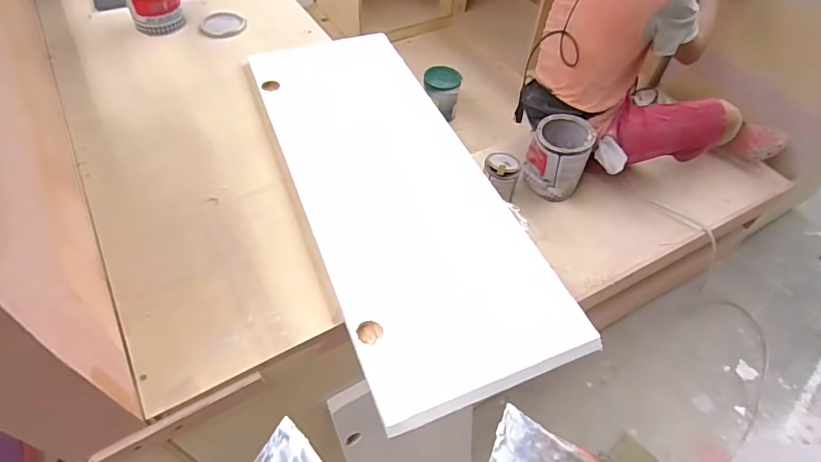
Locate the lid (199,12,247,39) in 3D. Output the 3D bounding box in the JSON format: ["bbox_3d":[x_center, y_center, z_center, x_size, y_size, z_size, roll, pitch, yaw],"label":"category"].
[{"bbox_3d":[-0.407,-0.448,1.030,0.085,0.013,0.086,1,53,-1],"label":"lid"}]

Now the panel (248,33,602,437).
[{"bbox_3d":[-0.034,-0.090,0.763,0.288,0.017,0.745,-18,55,-15],"label":"panel"}]

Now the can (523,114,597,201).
[{"bbox_3d":[0.431,-0.216,1.394,0.165,0.200,0.153,1,53,-1],"label":"can"}]

